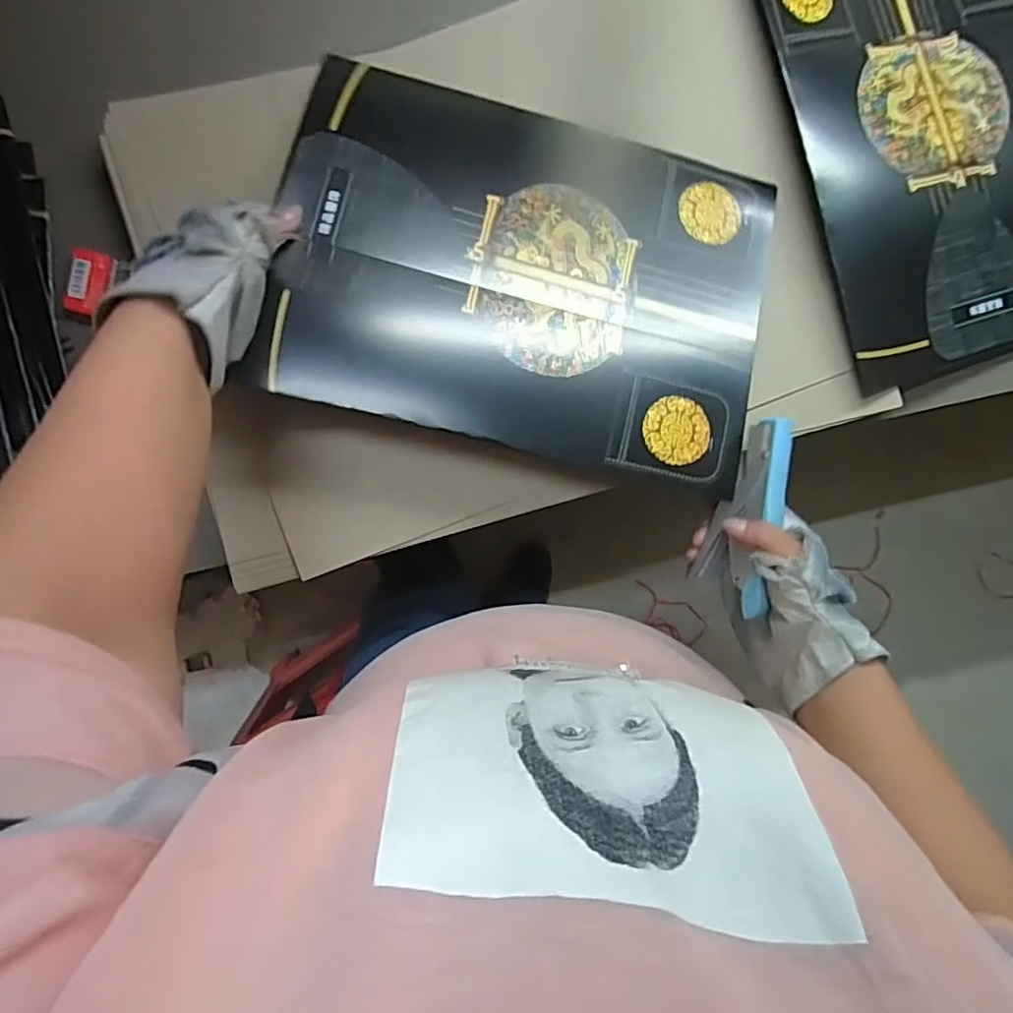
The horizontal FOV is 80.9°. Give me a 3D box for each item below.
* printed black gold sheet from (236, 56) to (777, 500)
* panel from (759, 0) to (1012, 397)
[{"bbox_3d":[0.019,-0.179,0.477,0.373,0.033,0.279,14,79,-6],"label":"printed black gold sheet"},{"bbox_3d":[0.379,-0.321,0.521,0.290,0.028,0.386,-19,93,-13],"label":"panel"}]

